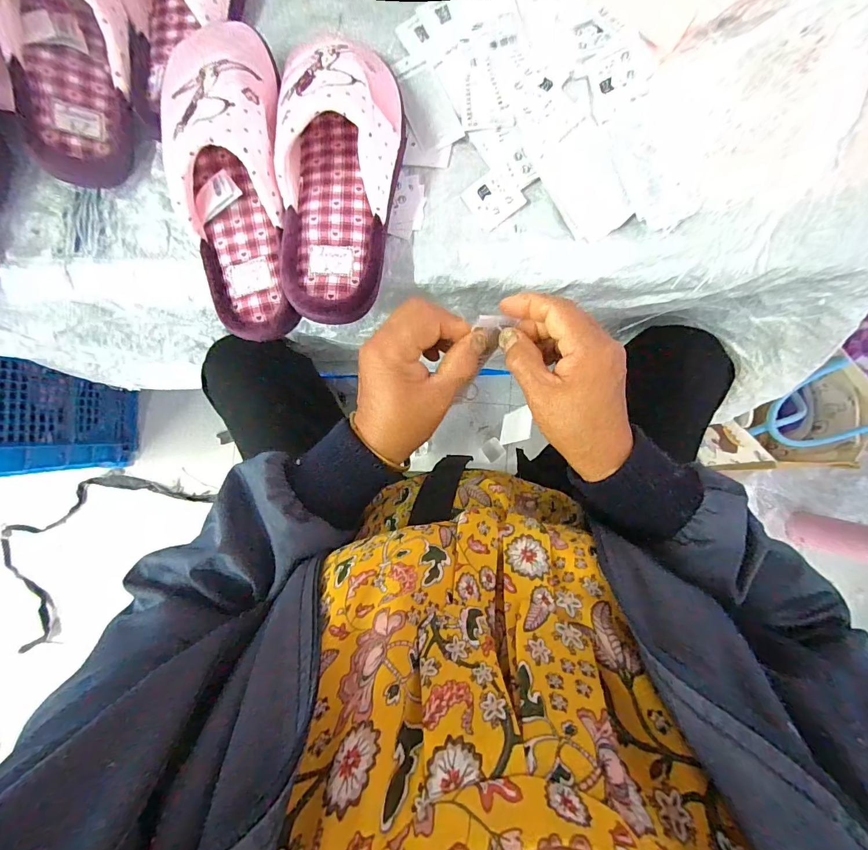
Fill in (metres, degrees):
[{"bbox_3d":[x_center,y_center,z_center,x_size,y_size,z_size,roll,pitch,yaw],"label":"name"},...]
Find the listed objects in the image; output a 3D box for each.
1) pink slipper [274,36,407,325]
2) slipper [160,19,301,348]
[{"bbox_3d":[-0.076,-0.193,0.311,0.088,0.066,0.222,4,89,4],"label":"pink slipper"},{"bbox_3d":[-0.165,-0.189,0.317,0.091,0.070,0.234,-3,103,4],"label":"slipper"}]

